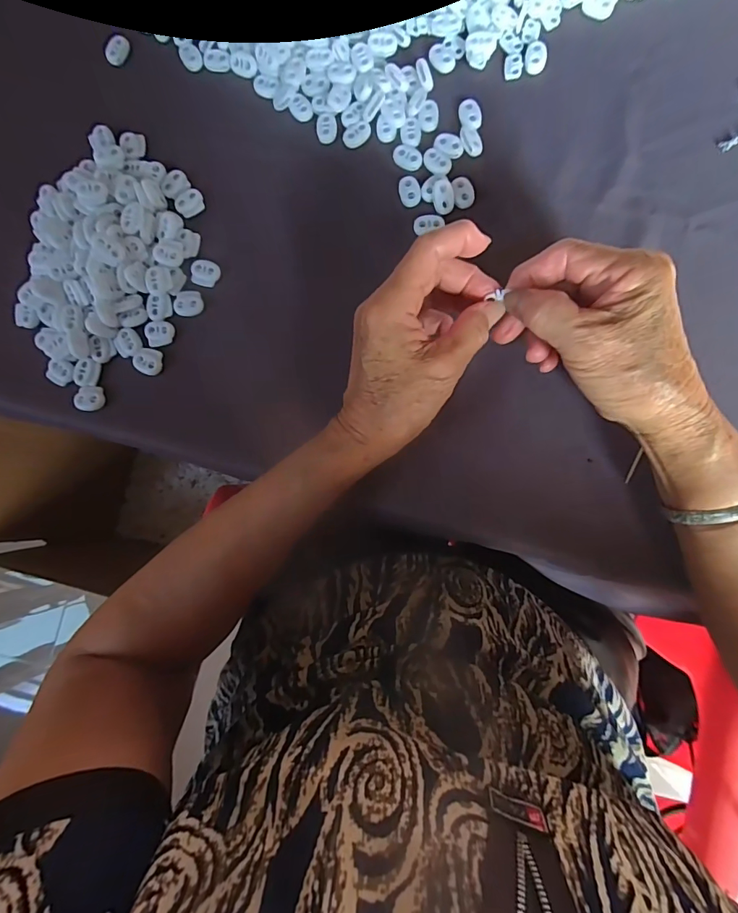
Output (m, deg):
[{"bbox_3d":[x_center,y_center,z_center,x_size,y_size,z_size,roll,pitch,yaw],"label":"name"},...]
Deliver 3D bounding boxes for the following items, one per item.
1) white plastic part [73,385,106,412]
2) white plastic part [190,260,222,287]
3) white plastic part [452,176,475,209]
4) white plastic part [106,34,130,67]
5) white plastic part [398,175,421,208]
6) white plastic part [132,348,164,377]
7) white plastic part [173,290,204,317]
[{"bbox_3d":[-0.214,-0.045,0.326,0.020,0.007,0.019,-4,85,4],"label":"white plastic part"},{"bbox_3d":[-0.125,-0.140,0.326,0.021,0.005,0.020,16,87,6],"label":"white plastic part"},{"bbox_3d":[0.069,-0.195,0.313,0.015,0.004,0.022,-14,84,3],"label":"white plastic part"},{"bbox_3d":[-0.203,-0.328,0.344,0.011,0.009,0.022,29,88,6],"label":"white plastic part"},{"bbox_3d":[0.030,-0.198,0.316,0.015,0.004,0.022,-8,85,4],"label":"white plastic part"},{"bbox_3d":[-0.169,-0.073,0.325,0.020,0.005,0.020,15,87,6],"label":"white plastic part"},{"bbox_3d":[-0.138,-0.118,0.325,0.022,0.004,0.020,-3,85,4],"label":"white plastic part"}]

